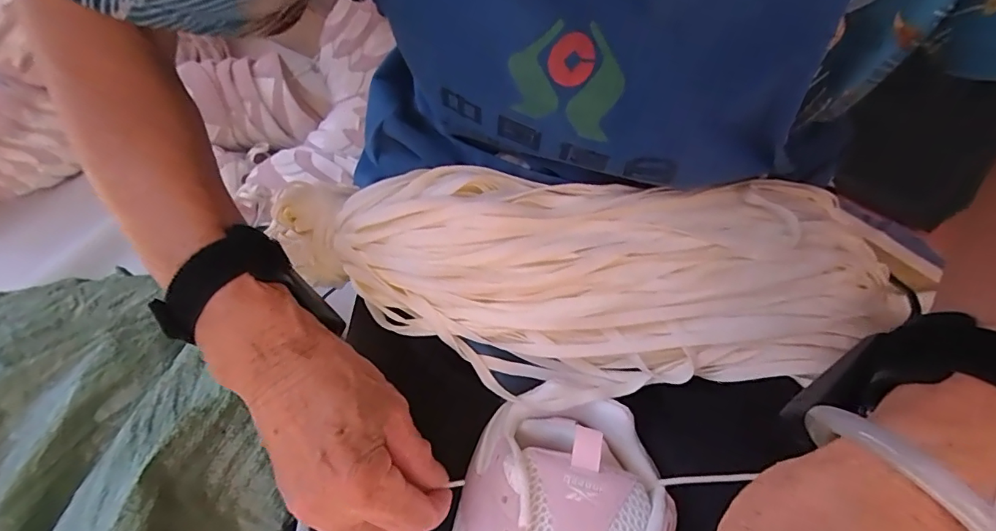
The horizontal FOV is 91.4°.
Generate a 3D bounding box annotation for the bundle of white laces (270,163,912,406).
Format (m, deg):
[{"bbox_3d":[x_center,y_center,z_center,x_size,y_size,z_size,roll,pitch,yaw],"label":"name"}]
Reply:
[{"bbox_3d":[0.039,0.006,0.321,0.391,0.078,0.134,-2,58,1],"label":"bundle of white laces"}]

